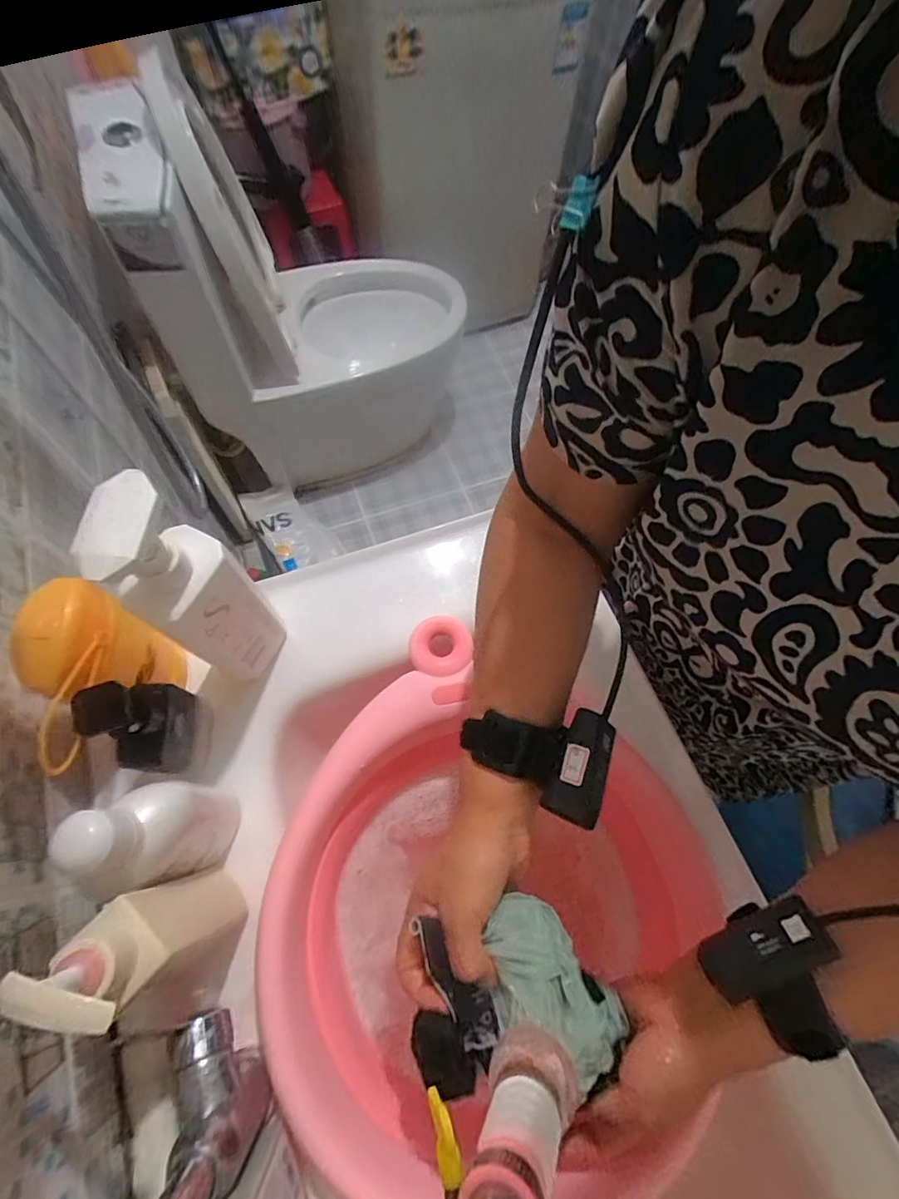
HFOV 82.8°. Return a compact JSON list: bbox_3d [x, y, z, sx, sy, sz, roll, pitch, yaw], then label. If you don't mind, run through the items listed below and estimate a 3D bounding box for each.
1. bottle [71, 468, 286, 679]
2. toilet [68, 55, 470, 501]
[{"bbox_3d":[-0.184,0.002,0.383,0.044,0.238,0.071,25,66,8],"label":"bottle"},{"bbox_3d":[-0.342,-0.680,1.233,0.672,0.826,0.454,-31,71,-16],"label":"toilet"}]

